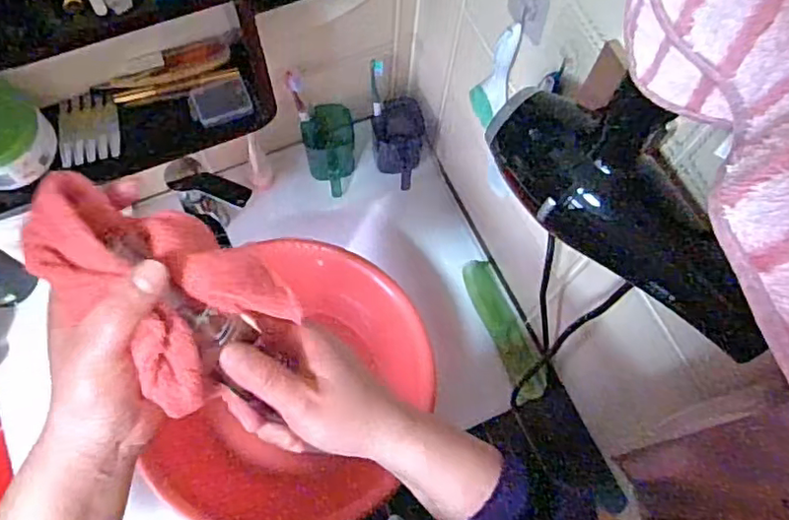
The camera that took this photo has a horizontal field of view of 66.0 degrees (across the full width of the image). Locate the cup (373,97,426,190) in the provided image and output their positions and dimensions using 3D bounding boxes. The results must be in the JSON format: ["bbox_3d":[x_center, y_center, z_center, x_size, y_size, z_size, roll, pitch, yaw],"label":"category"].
[{"bbox_3d":[0.006,-0.174,0.911,0.079,0.068,0.114,2,69,-2],"label":"cup"}]

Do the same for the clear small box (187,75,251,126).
[{"bbox_3d":[-0.191,-0.174,0.665,0.064,0.010,0.045,-19,71,-9],"label":"clear small box"}]

